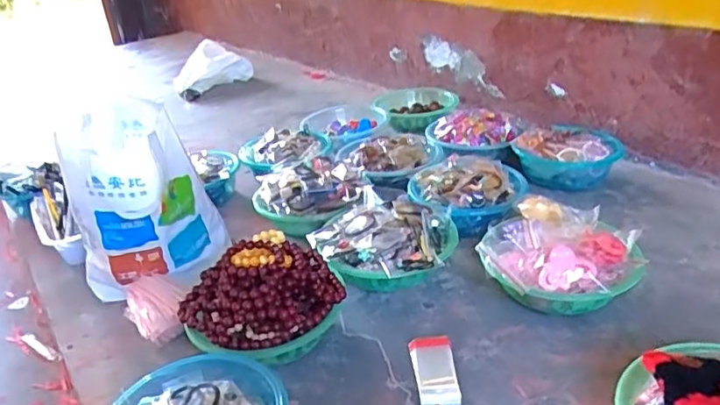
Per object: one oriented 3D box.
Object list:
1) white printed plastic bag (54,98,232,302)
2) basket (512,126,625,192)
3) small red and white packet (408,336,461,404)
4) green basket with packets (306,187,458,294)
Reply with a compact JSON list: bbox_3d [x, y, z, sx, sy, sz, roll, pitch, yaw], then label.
[{"bbox_3d":[-0.378,0.001,1.012,0.208,0.288,0.206,8,31,24],"label":"white printed plastic bag"},{"bbox_3d":[0.442,-0.099,1.240,0.211,0.094,0.144,6,30,20],"label":"basket"},{"bbox_3d":[0.102,0.230,0.794,0.057,0.018,0.130,-4,28,2],"label":"small red and white packet"},{"bbox_3d":[0.041,0.077,1.004,0.239,0.097,0.208,15,34,34],"label":"green basket with packets"}]

